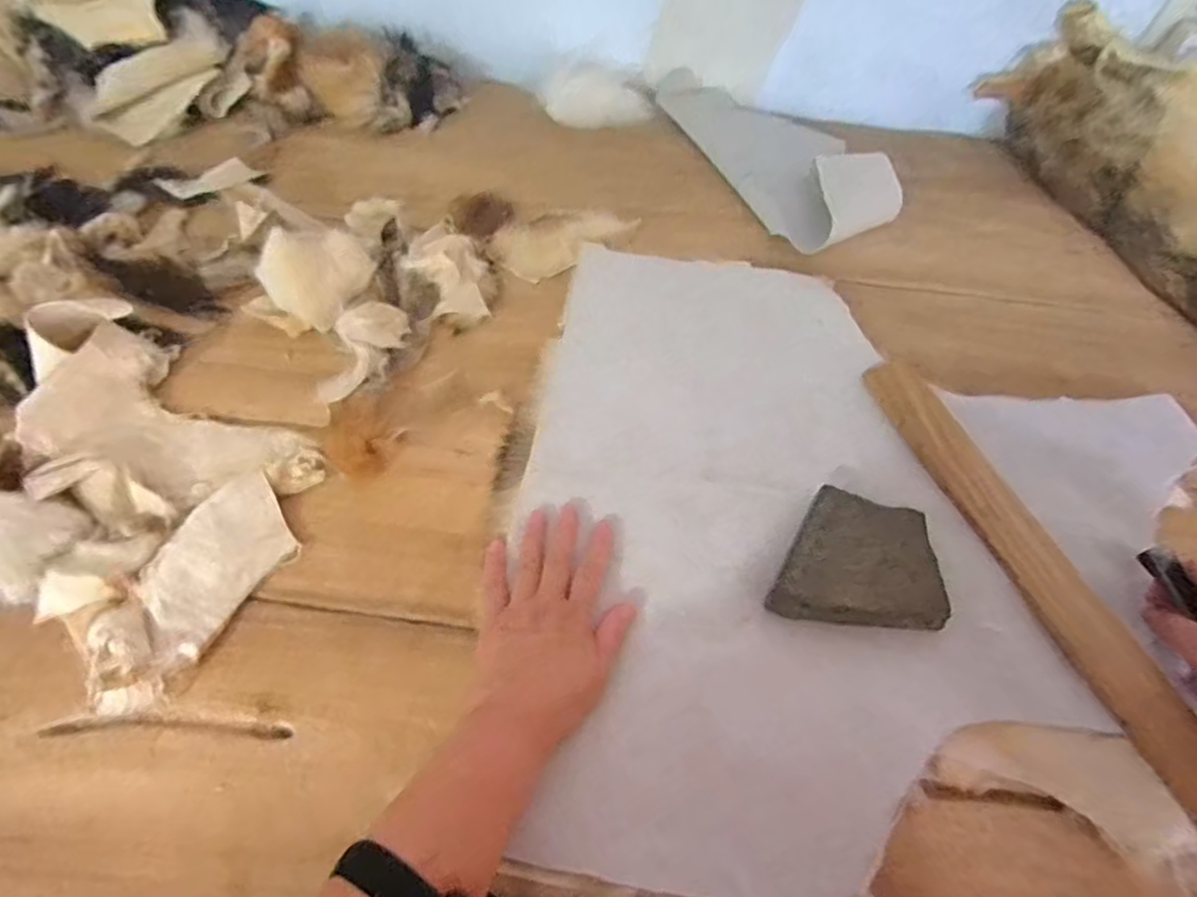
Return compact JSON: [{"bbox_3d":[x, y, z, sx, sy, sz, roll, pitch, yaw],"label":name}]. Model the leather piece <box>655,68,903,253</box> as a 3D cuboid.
[{"bbox_3d":[0.223,-0.378,0.784,0.170,0.067,0.345,-19,62,-12],"label":"leather piece"}]

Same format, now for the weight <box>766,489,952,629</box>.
[{"bbox_3d":[0.203,0.086,0.497,0.129,0.023,0.104,6,60,2],"label":"weight"}]

